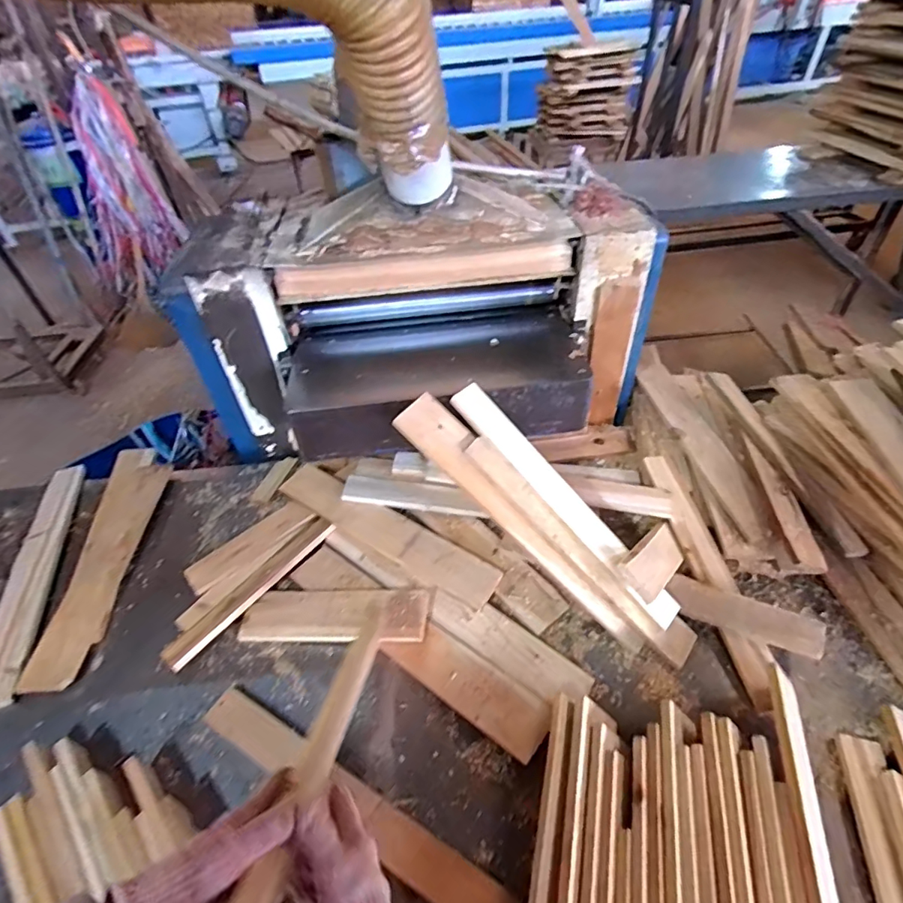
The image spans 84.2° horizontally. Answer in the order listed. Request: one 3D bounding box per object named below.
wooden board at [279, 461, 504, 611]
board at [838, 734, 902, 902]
[{"bbox_3d":[-0.134,0.143,0.945,0.488,0.023,0.085,25,51,26],"label":"wooden board"},{"bbox_3d":[0.495,0.493,0.555,0.036,0.022,0.324,10,46,14],"label":"board"}]

